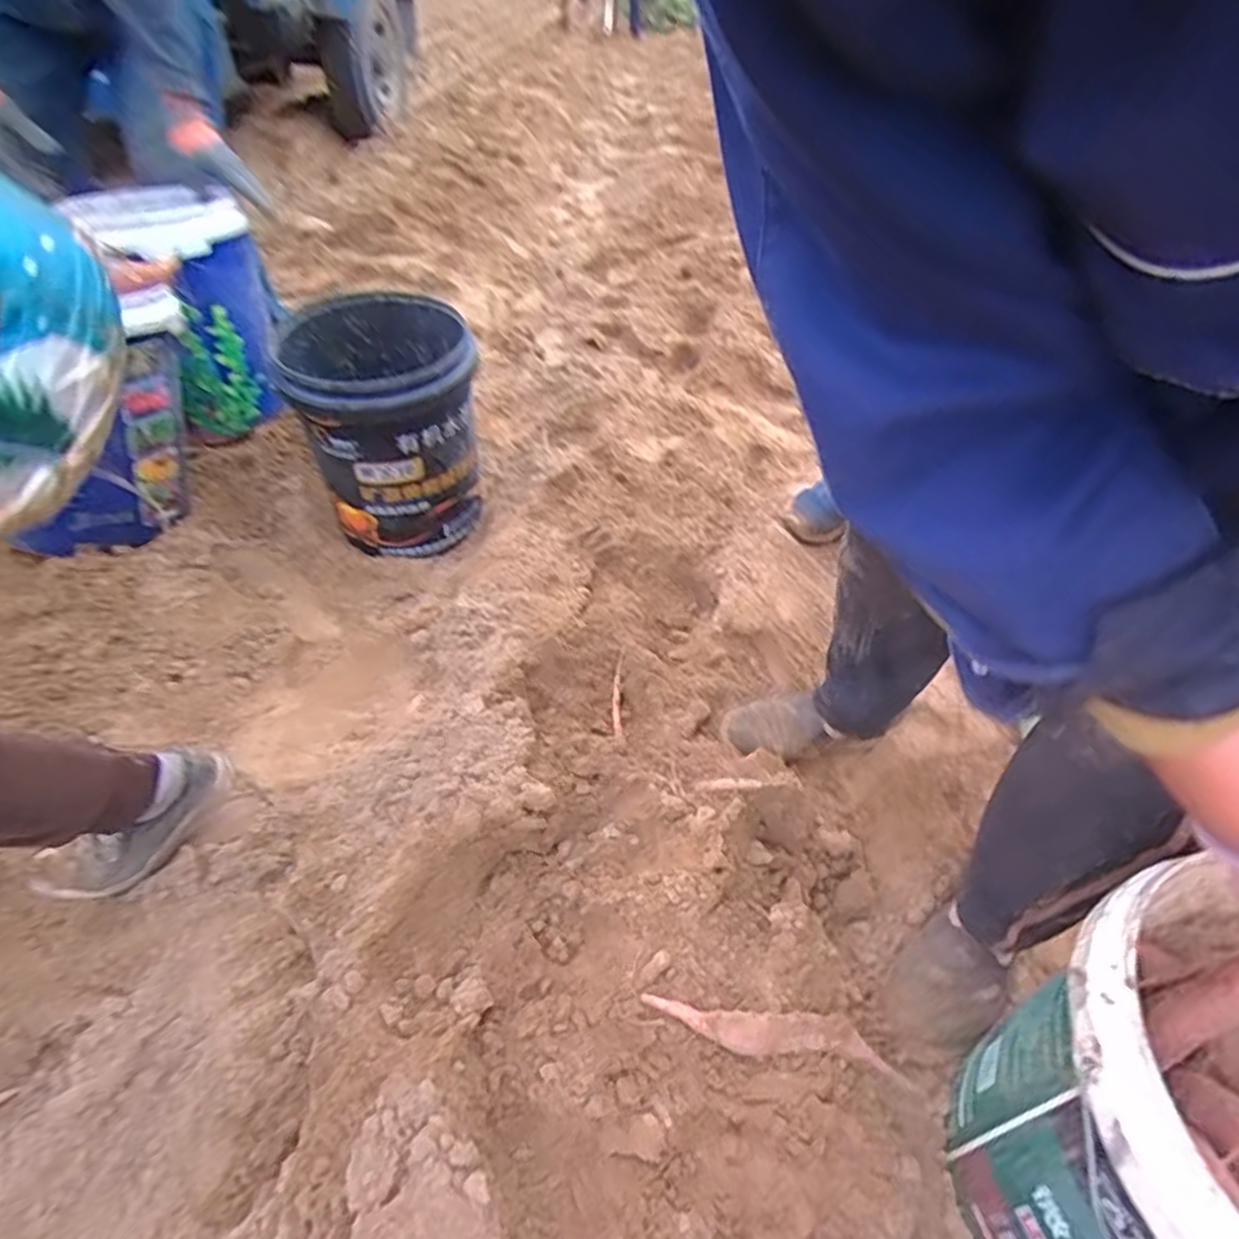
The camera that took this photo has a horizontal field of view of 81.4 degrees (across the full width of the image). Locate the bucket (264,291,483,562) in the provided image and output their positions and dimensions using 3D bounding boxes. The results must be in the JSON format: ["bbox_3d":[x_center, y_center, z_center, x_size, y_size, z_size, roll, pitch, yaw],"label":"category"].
[{"bbox_3d":[-0.380,-0.306,1.189,0.262,0.336,0.272,2,44,-2],"label":"bucket"}]

